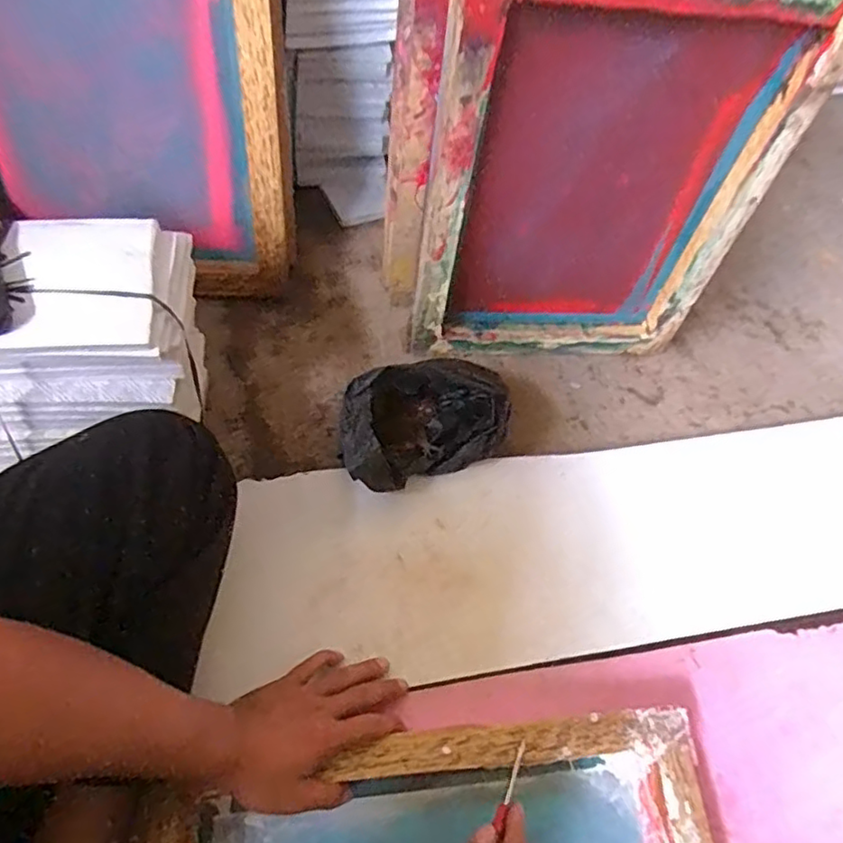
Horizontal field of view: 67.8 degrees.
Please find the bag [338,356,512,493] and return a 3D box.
[{"bbox_3d":[0.000,0.006,0.712,0.191,0.089,0.120,-12,62,-14],"label":"bag"}]

